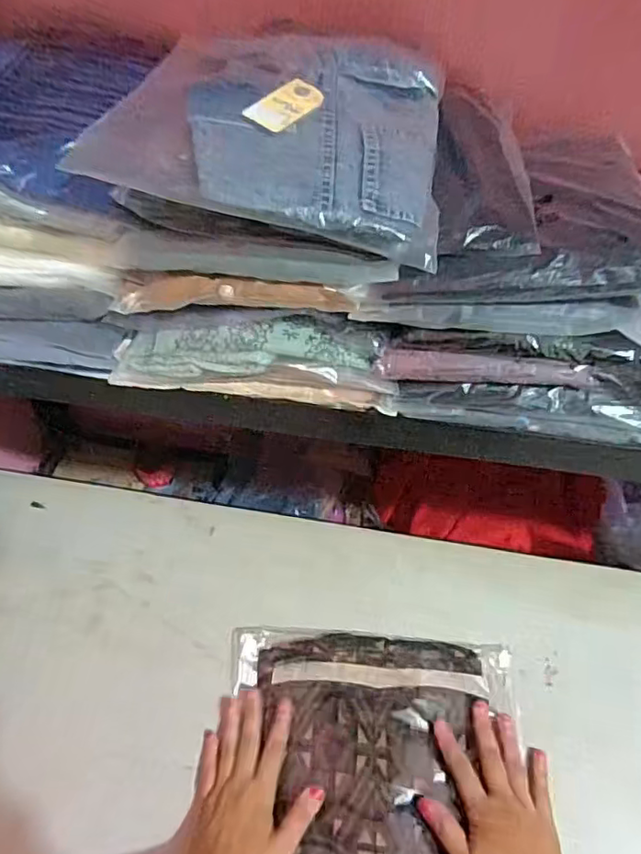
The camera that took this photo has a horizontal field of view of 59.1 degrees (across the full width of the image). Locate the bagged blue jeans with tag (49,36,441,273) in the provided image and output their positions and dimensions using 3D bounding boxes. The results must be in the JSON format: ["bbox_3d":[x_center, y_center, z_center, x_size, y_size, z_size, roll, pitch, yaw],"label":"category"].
[{"bbox_3d":[-0.026,-0.283,0.511,0.277,0.032,0.295,11,59,-2],"label":"bagged blue jeans with tag"}]

